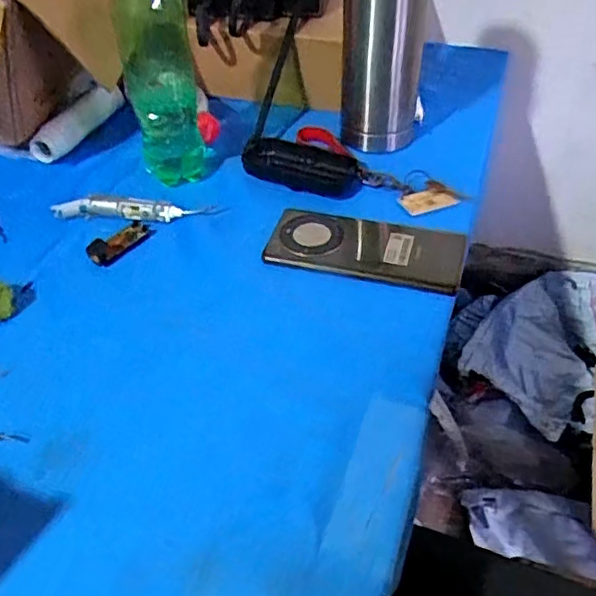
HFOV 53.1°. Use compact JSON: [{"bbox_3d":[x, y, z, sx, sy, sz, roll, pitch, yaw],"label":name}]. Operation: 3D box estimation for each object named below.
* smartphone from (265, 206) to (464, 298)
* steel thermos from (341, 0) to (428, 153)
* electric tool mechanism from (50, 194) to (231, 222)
[{"bbox_3d":[0.058,-0.045,0.507,0.159,0.015,0.075,10,46,11],"label":"smartphone"},{"bbox_3d":[0.084,-0.265,0.574,0.079,0.232,0.069,7,45,9],"label":"steel thermos"},{"bbox_3d":[-0.149,-0.083,0.552,0.153,0.016,0.023,1,45,3],"label":"electric tool mechanism"}]

